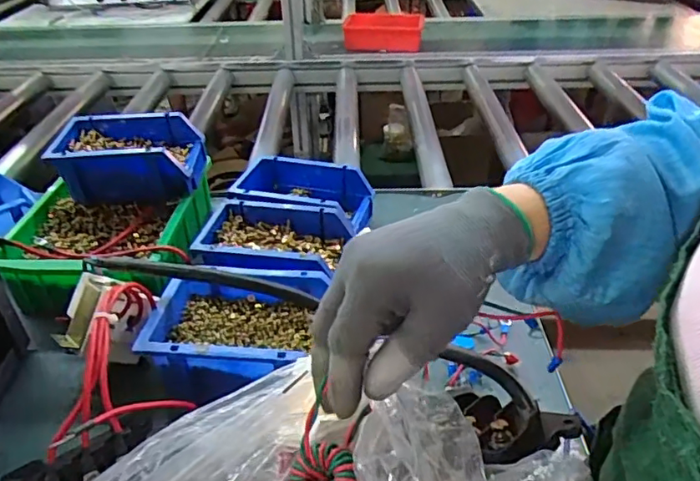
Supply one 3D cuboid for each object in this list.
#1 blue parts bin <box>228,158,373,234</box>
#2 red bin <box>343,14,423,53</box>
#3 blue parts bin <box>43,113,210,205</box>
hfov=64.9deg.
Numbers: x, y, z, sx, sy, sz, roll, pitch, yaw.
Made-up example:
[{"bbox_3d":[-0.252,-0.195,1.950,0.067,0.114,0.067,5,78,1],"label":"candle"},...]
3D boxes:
[{"bbox_3d":[-0.055,-0.057,0.701,0.158,0.057,0.103,7,37,12],"label":"blue parts bin"},{"bbox_3d":[0.083,-0.501,1.340,0.197,0.076,0.070,-1,36,0],"label":"red bin"},{"bbox_3d":[-0.265,-0.091,0.675,0.161,0.090,0.098,-5,36,-4],"label":"blue parts bin"}]

